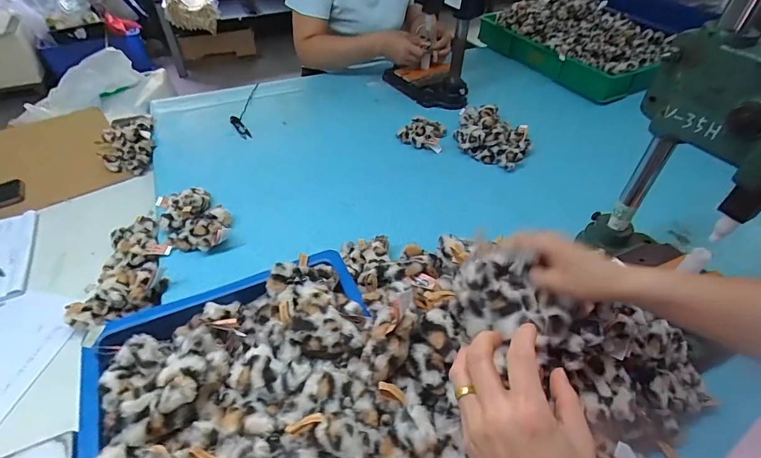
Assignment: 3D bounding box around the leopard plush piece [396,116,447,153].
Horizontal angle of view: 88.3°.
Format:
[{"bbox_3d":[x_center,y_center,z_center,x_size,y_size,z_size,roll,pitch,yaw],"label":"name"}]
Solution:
[{"bbox_3d":[0.105,-0.237,0.958,0.109,0.029,0.098,17,47,15],"label":"leopard plush piece"}]

